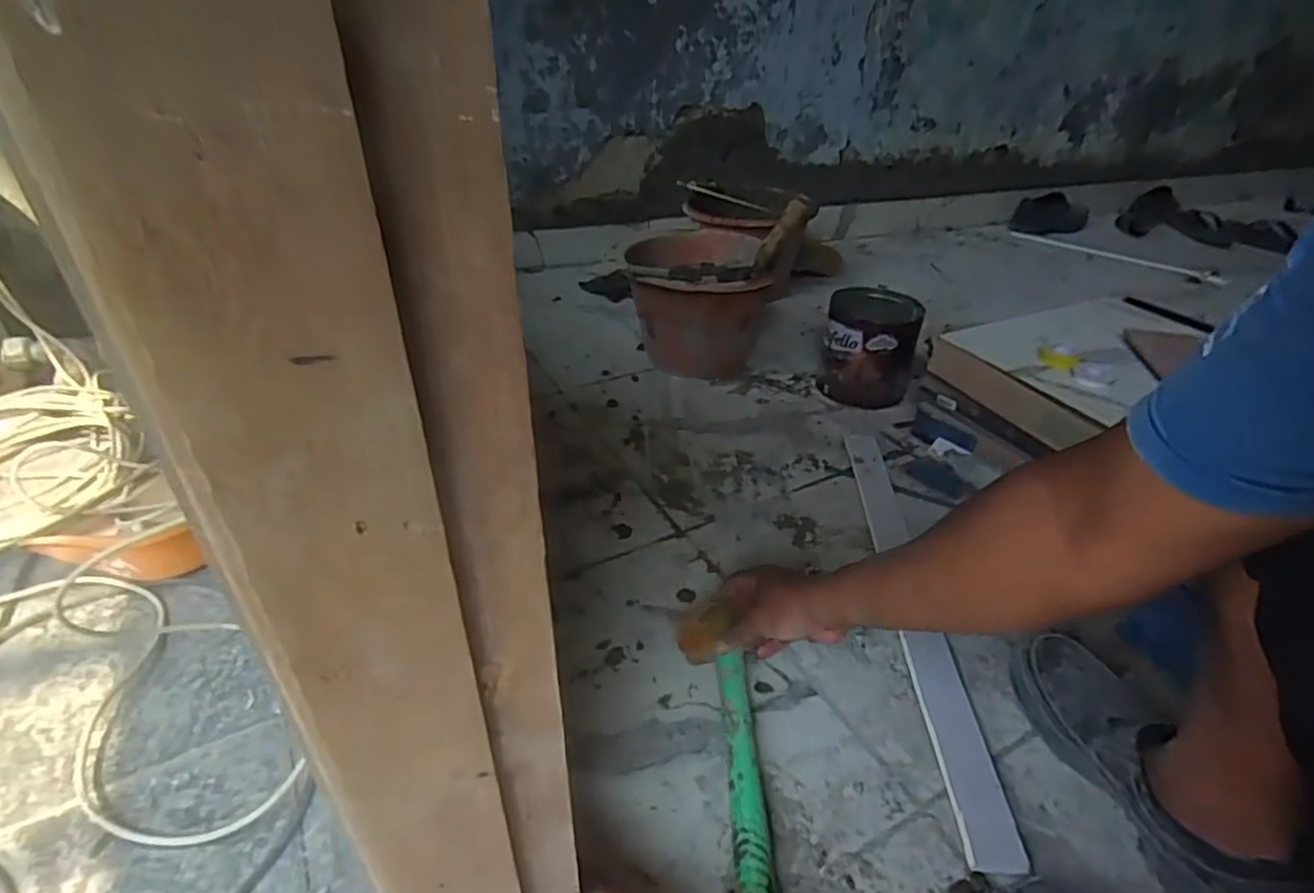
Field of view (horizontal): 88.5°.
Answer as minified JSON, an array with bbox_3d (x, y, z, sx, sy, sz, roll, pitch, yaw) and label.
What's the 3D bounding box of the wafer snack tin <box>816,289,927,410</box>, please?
[{"bbox_3d":[0.352,-0.167,1.118,0.141,0.152,0.159,13,36,17],"label":"wafer snack tin"}]

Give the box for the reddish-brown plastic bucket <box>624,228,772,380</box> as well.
[{"bbox_3d":[0.068,-0.257,1.187,0.220,0.198,0.232,1,35,-1],"label":"reddish-brown plastic bucket"}]

